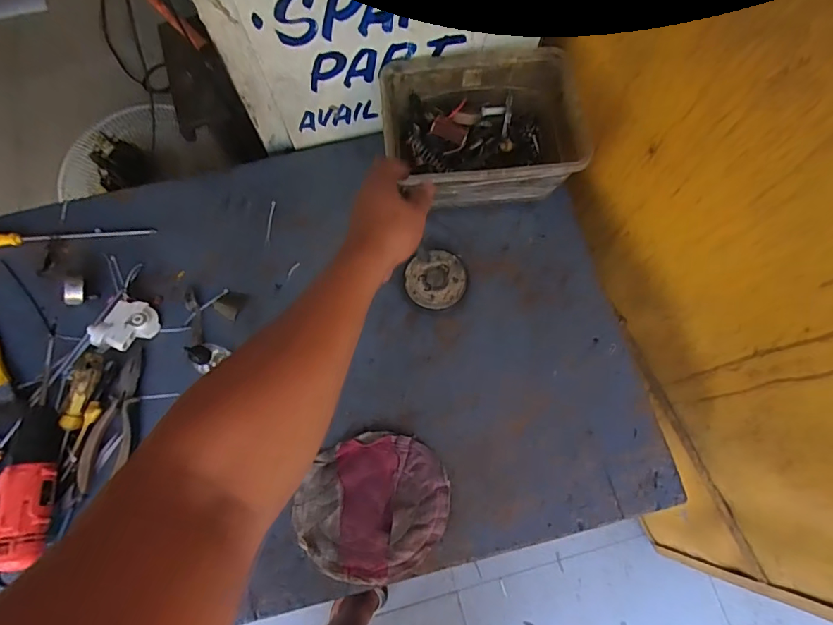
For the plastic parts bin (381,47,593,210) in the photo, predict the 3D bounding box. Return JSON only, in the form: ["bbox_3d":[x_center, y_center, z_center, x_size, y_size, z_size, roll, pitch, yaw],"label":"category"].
[{"bbox_3d":[0.090,-0.251,0.687,0.256,0.124,0.197,-4,71,0],"label":"plastic parts bin"}]

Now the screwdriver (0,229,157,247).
[{"bbox_3d":[-0.557,-0.116,0.717,0.304,0.023,0.024,-5,71,0],"label":"screwdriver"}]

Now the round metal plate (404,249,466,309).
[{"bbox_3d":[0.028,-0.047,0.679,0.085,0.009,0.085,-1,72,-1],"label":"round metal plate"}]

